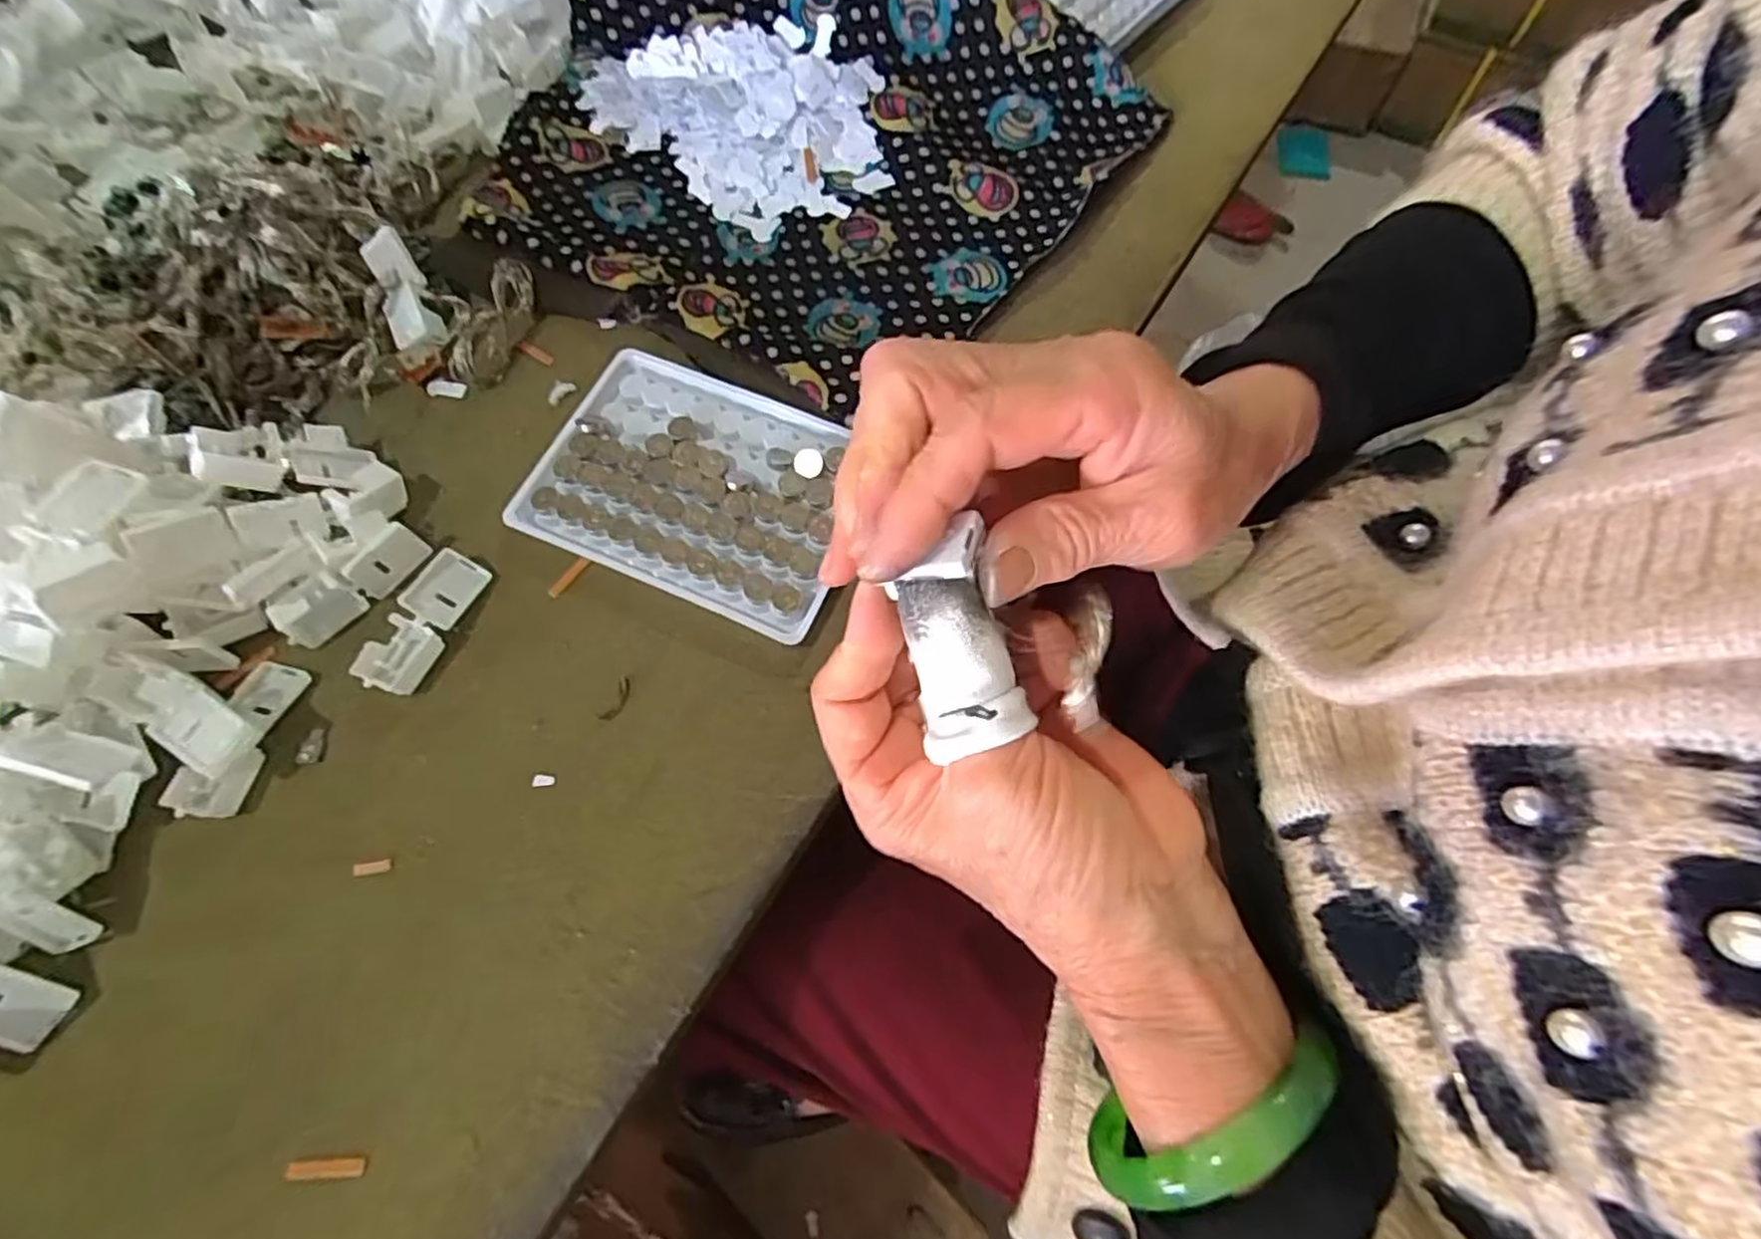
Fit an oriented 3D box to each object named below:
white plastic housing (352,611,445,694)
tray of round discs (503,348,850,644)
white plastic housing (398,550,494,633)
[{"bbox_3d":[-0.175,0.013,0.273,0.019,0.010,0.026,21,69,8],"label":"white plastic housing"},{"bbox_3d":[-0.072,-0.055,0.297,0.127,0.010,0.093,22,69,8],"label":"tray of round discs"},{"bbox_3d":[-0.163,-0.012,0.280,0.018,0.012,0.027,25,69,9],"label":"white plastic housing"}]

